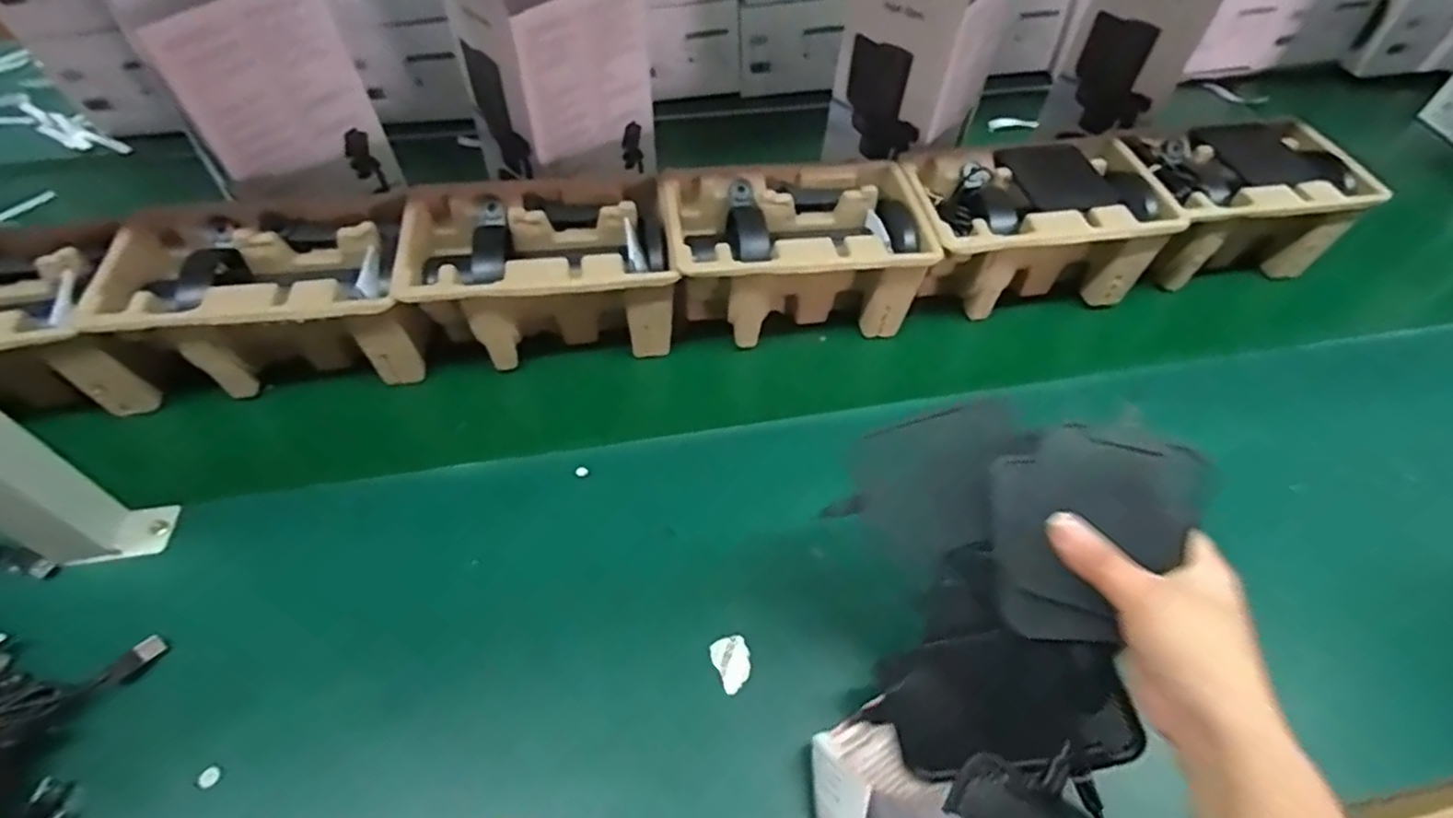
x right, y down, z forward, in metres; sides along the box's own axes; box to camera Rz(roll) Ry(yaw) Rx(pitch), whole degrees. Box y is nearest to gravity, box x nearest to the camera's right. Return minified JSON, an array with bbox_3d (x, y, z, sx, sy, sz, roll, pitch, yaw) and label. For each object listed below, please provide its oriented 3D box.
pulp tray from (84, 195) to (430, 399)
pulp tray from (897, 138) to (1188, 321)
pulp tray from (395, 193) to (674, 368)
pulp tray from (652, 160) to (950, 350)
[{"bbox_3d":[-0.383,-0.091,0.591,0.230,0.115,0.148,-9,47,-7],"label":"pulp tray"},{"bbox_3d":[0.293,-0.174,0.676,0.226,0.112,0.147,-5,47,-3],"label":"pulp tray"},{"bbox_3d":[-0.161,-0.115,0.616,0.220,0.111,0.134,-6,47,-5],"label":"pulp tray"},{"bbox_3d":[0.064,-0.140,0.641,0.227,0.112,0.144,-9,47,-7],"label":"pulp tray"}]

